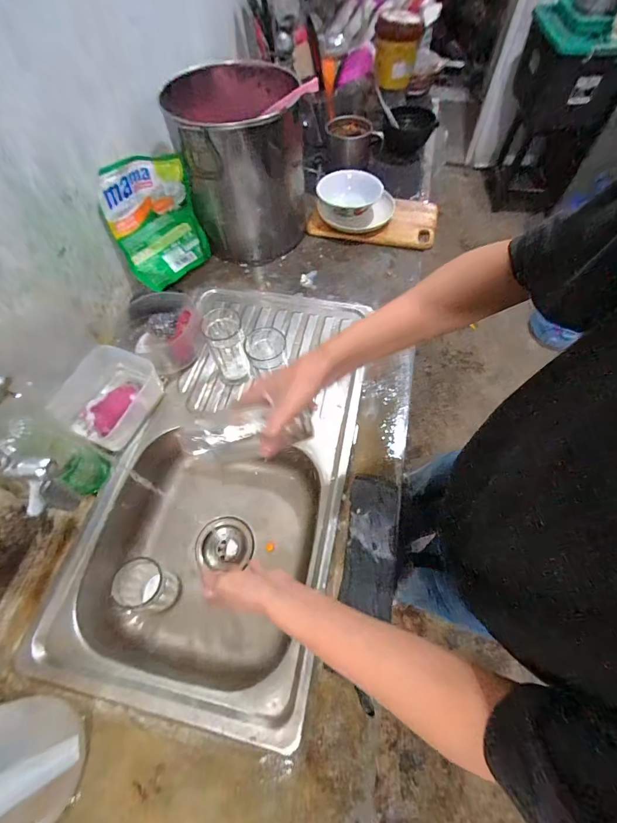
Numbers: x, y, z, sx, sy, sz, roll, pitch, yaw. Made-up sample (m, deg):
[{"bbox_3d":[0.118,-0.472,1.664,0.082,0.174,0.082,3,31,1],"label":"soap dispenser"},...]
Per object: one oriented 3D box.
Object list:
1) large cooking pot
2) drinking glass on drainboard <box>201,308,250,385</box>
[{"bbox_3d":[-0.143,-0.559,0.812,0.258,0.293,0.333,-8,61,-2],"label":"large cooking pot"},{"bbox_3d":[-0.147,-0.117,0.642,0.065,0.137,0.066,-1,61,2],"label":"drinking glass on drainboard"}]

